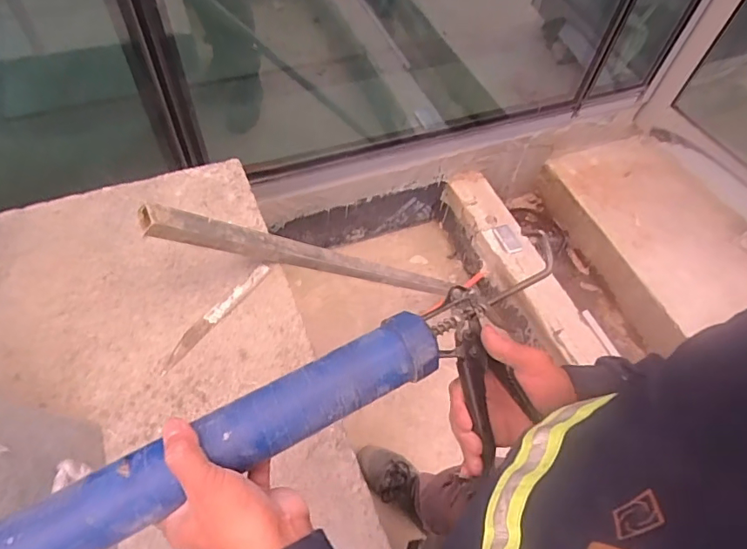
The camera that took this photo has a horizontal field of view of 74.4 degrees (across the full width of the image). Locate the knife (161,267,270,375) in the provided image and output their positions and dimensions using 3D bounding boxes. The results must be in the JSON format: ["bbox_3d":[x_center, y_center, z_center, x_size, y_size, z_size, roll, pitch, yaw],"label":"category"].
[{"bbox_3d":[-0.246,0.059,0.770,0.022,0.005,0.225,30,59,15],"label":"knife"}]

